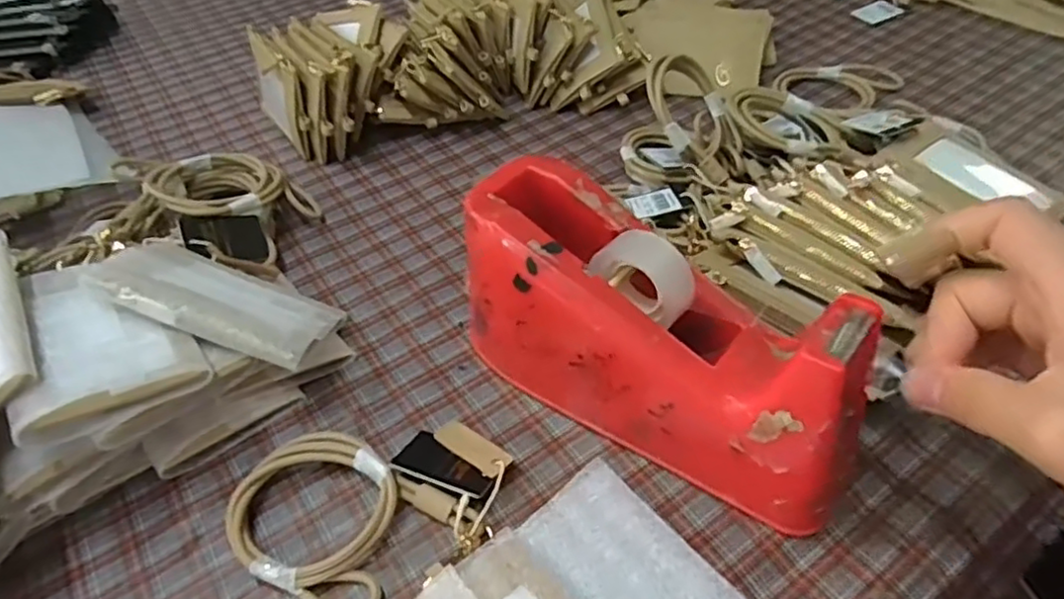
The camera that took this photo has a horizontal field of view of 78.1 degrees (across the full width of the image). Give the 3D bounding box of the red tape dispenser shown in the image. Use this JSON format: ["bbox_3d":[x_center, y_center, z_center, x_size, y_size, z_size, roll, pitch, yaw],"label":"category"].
[{"bbox_3d":[0.055,0.019,0.311,0.194,0.099,0.065,30,55,28],"label":"red tape dispenser"}]

